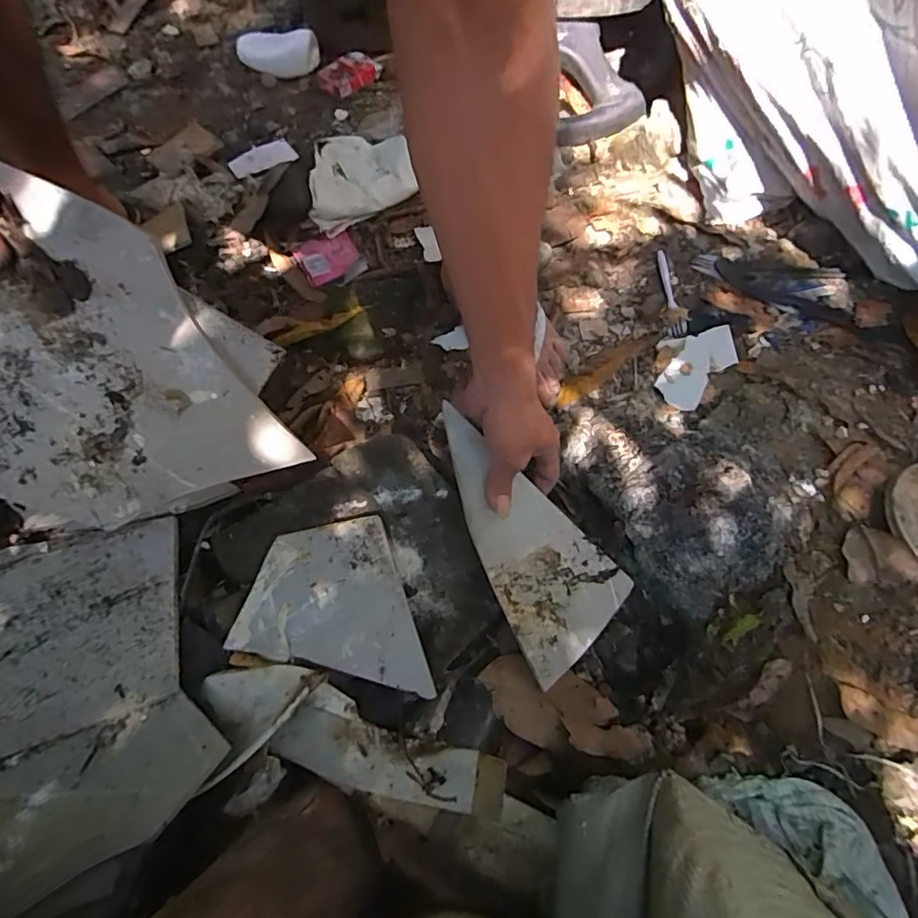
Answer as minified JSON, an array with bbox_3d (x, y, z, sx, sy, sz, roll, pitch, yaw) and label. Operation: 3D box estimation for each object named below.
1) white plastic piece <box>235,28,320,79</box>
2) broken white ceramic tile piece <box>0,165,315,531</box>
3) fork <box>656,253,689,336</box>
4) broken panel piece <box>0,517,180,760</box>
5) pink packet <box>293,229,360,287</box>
[{"bbox_3d":[-0.312,-0.693,0.955,0.136,0.023,0.067,8,114,8],"label":"white plastic piece"},{"bbox_3d":[-0.290,-0.055,0.475,0.288,0.009,0.263,23,107,-18],"label":"broken white ceramic tile piece"},{"bbox_3d":[0.285,-0.226,0.751,0.021,0.018,0.143,2,71,-1],"label":"fork"},{"bbox_3d":[-0.414,0.173,0.583,0.245,0.007,0.224,-20,55,-1],"label":"broken panel piece"},{"bbox_3d":[-0.190,-0.294,0.814,0.087,0.006,0.070,-29,74,-11],"label":"pink packet"}]

